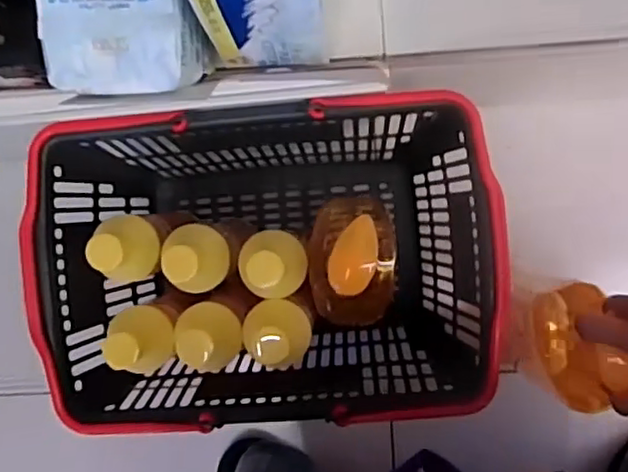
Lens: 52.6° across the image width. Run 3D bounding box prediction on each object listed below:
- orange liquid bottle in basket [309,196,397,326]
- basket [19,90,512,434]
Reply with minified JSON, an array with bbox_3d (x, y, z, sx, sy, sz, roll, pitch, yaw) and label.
[{"bbox_3d":[0.040,0.018,0.579,0.083,0.228,0.102,-1,93,3],"label":"orange liquid bottle in basket"},{"bbox_3d":[-0.038,0.018,0.582,0.370,0.253,0.247,-2,93,3],"label":"basket"}]

